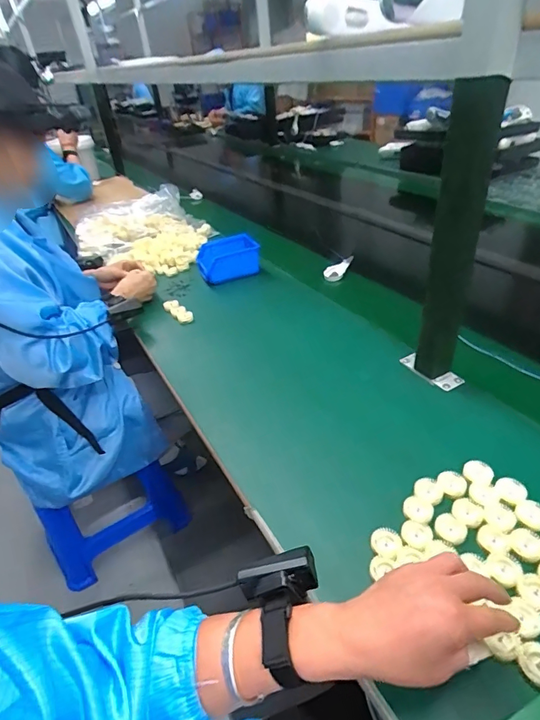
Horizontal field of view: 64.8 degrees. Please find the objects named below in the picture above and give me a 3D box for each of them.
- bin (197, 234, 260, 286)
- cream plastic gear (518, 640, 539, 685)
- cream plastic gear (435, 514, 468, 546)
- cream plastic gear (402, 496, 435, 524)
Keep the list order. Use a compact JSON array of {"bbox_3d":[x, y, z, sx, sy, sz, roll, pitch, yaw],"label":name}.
[{"bbox_3d":[-0.105,-0.249,1.051,0.145,0.077,0.113,-15,37,-11],"label":"bin"},{"bbox_3d":[0.228,0.257,0.360,0.027,0.012,0.029,-17,38,-14],"label":"cream plastic gear"},{"bbox_3d":[0.198,0.185,0.465,0.033,0.004,0.031,-4,52,5],"label":"cream plastic gear"},{"bbox_3d":[0.168,0.170,0.481,0.033,0.011,0.026,13,41,25],"label":"cream plastic gear"}]

